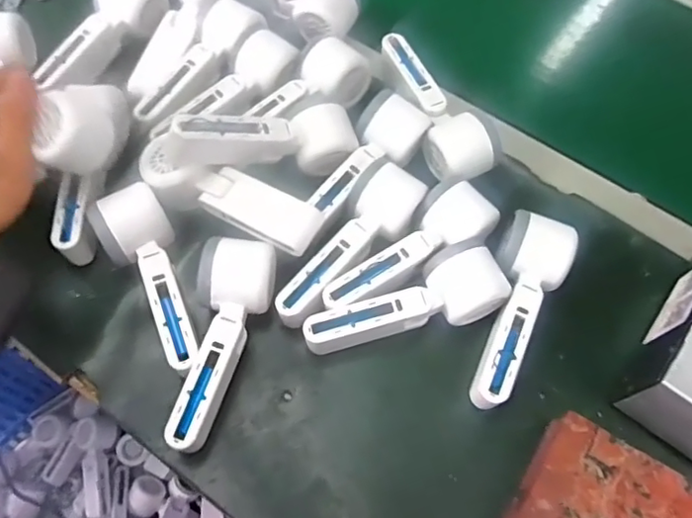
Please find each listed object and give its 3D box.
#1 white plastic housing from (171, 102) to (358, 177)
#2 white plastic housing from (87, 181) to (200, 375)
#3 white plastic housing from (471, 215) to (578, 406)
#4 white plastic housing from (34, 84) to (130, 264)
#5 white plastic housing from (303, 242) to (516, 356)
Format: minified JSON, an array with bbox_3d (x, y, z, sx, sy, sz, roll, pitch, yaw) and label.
[{"bbox_3d":[-0.068,-0.103,0.488,0.164,0.053,0.050,-6,62,-26],"label":"white plastic housing"},{"bbox_3d":[-0.149,0.018,0.464,0.059,0.056,0.161,-25,67,-15],"label":"white plastic housing"},{"bbox_3d":[0.138,0.042,0.461,0.057,0.048,0.158,21,64,7],"label":"white plastic housing"},{"bbox_3d":[-0.218,-0.067,0.462,0.046,0.144,0.053,16,20,5],"label":"white plastic housing"},{"bbox_3d":[0.046,0.033,0.466,0.163,0.061,0.058,-12,64,-9],"label":"white plastic housing"}]

